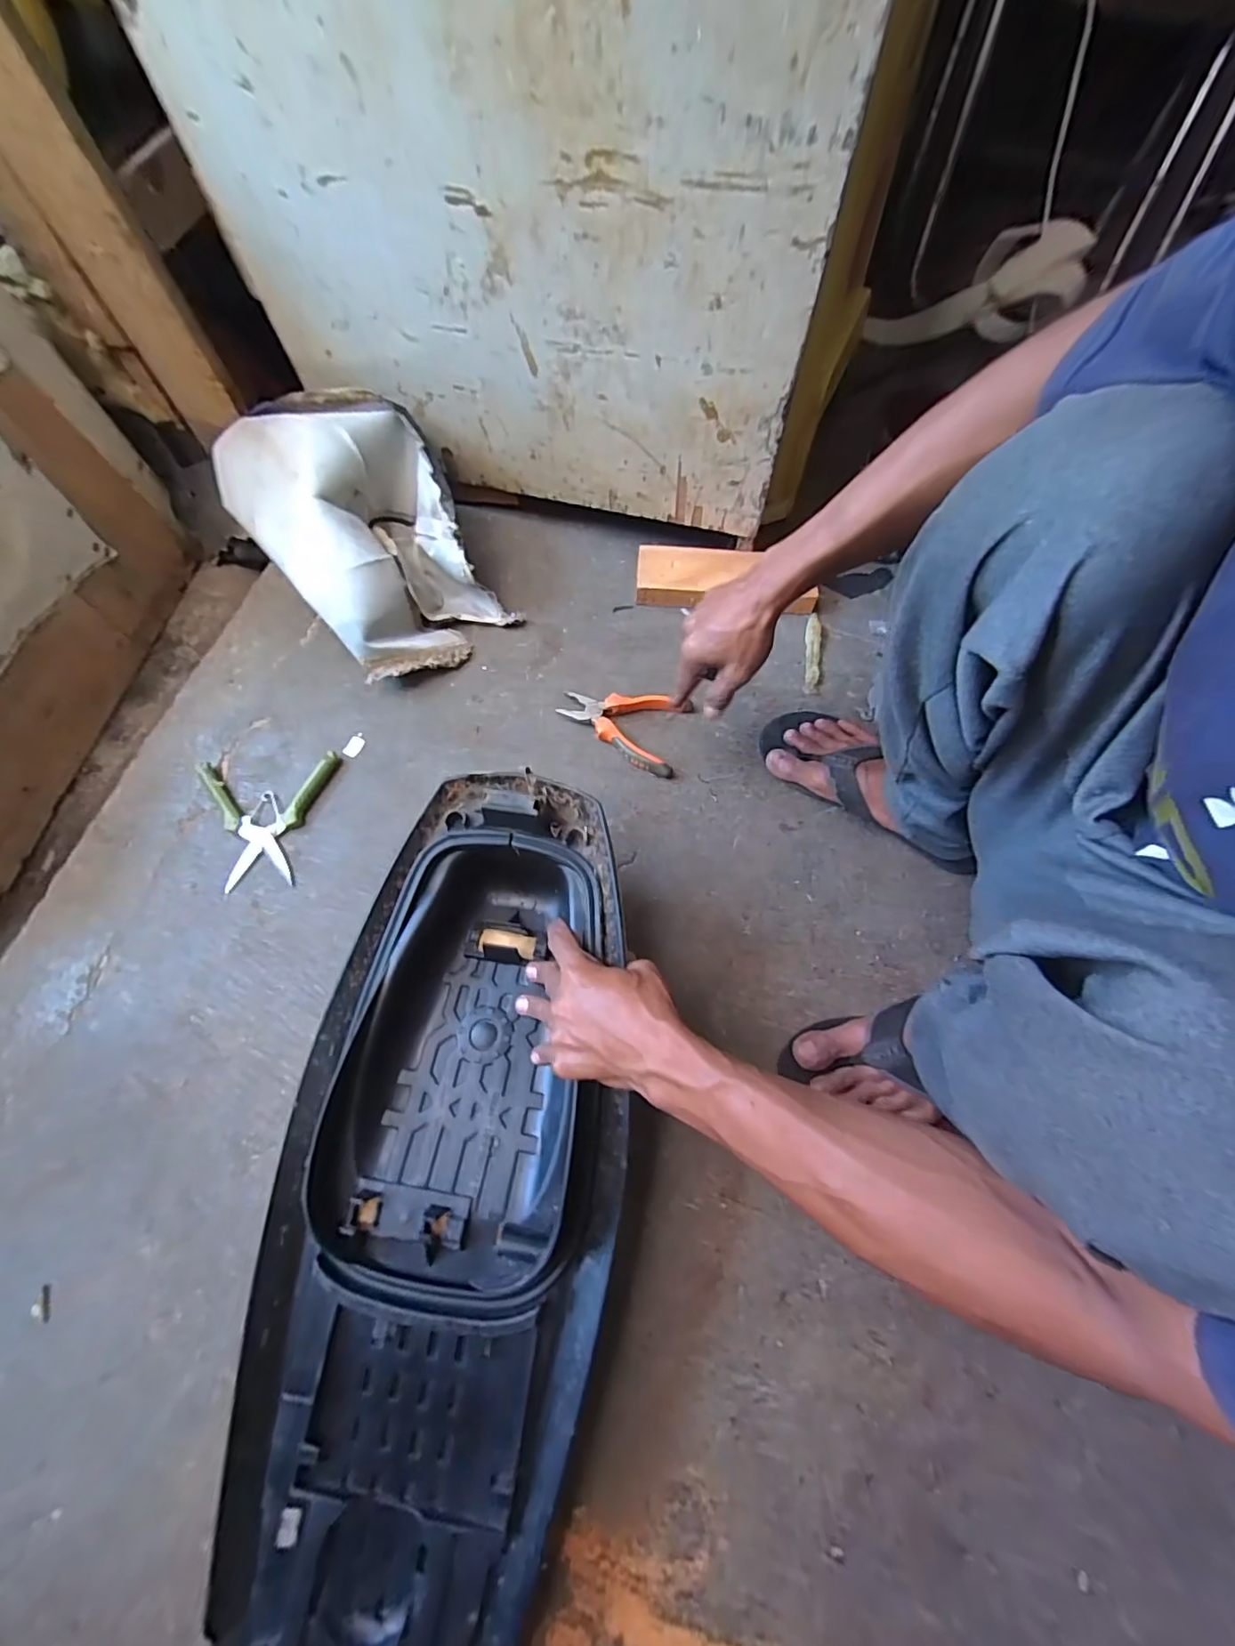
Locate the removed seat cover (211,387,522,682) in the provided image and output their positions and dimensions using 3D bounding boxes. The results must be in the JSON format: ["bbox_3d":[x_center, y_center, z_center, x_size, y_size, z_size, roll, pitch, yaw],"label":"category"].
[{"bbox_3d":[-0.327,-0.375,0.699,0.211,0.160,0.381,-39,74,-15],"label":"removed seat cover"}]

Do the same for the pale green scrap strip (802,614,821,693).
[{"bbox_3d":[0.256,-0.223,0.727,0.022,0.010,0.119,7,68,2],"label":"pale green scrap strip"}]

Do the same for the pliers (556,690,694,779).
[{"bbox_3d":[0.004,-0.121,0.667,0.149,0.019,0.096,19,69,7],"label":"pliers"}]

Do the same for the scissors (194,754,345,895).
[{"bbox_3d":[-0.390,-0.006,0.621,0.146,0.018,0.146,-9,69,-4],"label":"scissors"}]

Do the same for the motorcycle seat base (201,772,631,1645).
[{"bbox_3d":[-0.135,0.299,0.430,0.255,0.099,0.684,6,76,2],"label":"motorcycle seat base"}]

